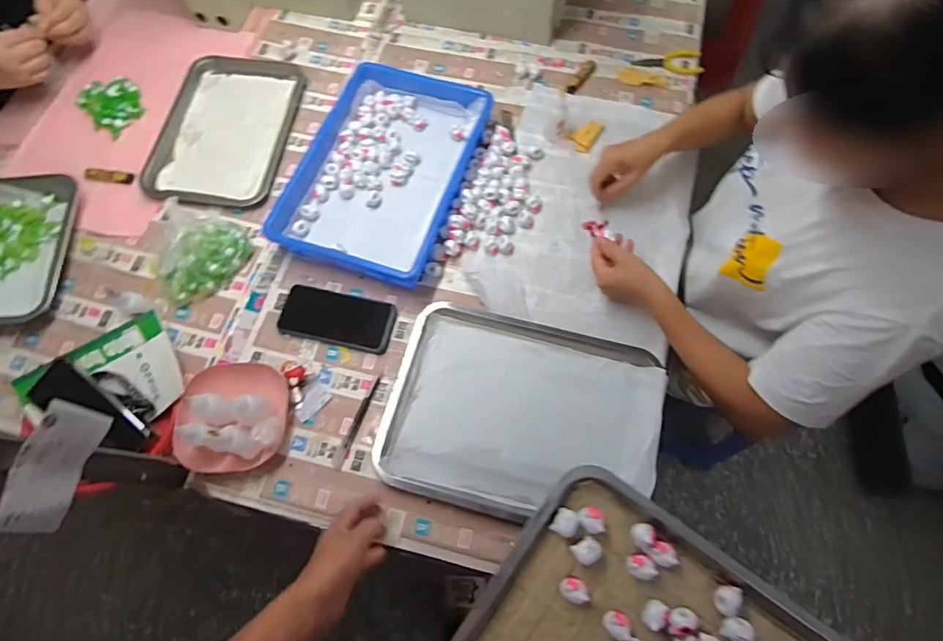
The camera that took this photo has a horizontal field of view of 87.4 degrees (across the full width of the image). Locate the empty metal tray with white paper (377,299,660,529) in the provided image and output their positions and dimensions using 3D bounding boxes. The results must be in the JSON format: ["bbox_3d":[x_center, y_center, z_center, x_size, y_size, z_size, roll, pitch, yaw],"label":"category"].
[{"bbox_3d":[0.069,0.124,0.669,0.349,0.041,0.264,14,72,4],"label":"empty metal tray with white paper"}]

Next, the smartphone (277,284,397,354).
[{"bbox_3d":[-0.197,-0.004,0.728,0.165,0.007,0.078,12,72,3],"label":"smartphone"}]

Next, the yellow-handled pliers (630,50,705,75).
[{"bbox_3d":[0.359,-0.476,0.897,0.121,0.010,0.053,7,71,2],"label":"yellow-handled pliers"}]

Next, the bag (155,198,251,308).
[{"bbox_3d":[-0.405,-0.106,0.748,0.130,0.045,0.159,-5,72,-2],"label":"bag"}]

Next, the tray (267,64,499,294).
[{"bbox_3d":[-0.131,-0.242,0.777,0.239,0.058,0.372,18,72,5],"label":"tray"}]

